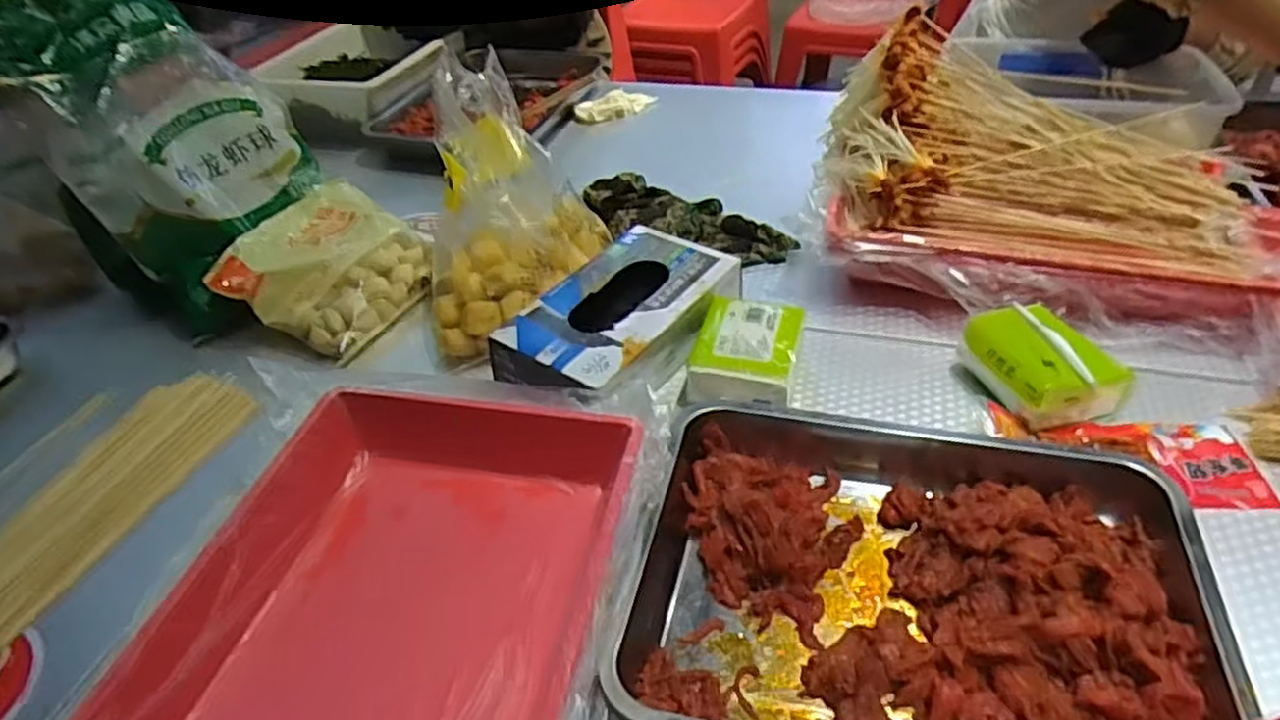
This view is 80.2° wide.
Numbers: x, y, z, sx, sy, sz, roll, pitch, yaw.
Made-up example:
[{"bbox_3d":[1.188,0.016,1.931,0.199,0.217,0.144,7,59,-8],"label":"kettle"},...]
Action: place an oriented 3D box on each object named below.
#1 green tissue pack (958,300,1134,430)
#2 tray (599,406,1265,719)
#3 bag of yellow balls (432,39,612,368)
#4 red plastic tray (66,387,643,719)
[{"bbox_3d":[0.334,0.004,0.635,0.096,0.060,0.107,-15,41,-11],"label":"green tissue pack"},{"bbox_3d":[0.175,0.146,0.498,0.343,0.052,0.278,5,42,12],"label":"tray"},{"bbox_3d":[-0.126,-0.162,0.771,0.170,0.093,0.331,-6,70,0],"label":"bag of yellow balls"},{"bbox_3d":[-0.158,0.174,0.451,0.259,0.058,0.376,4,41,11],"label":"red plastic tray"}]

